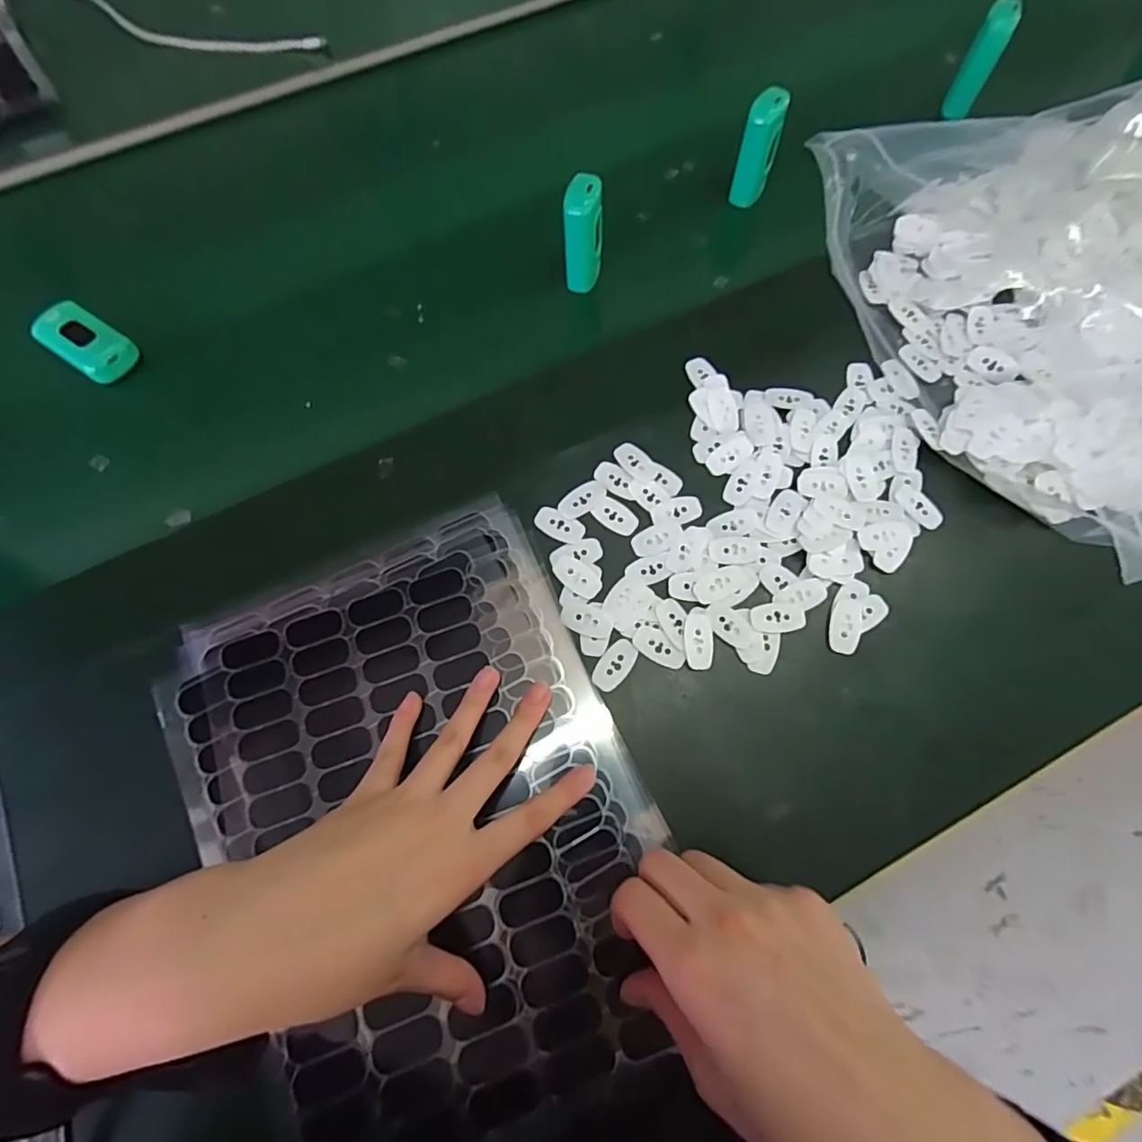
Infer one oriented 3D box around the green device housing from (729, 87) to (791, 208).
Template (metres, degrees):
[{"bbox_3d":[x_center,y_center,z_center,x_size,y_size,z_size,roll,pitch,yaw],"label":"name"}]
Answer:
[{"bbox_3d":[0.138,-0.309,0.417,0.023,0.072,0.025,27,70,11],"label":"green device housing"}]

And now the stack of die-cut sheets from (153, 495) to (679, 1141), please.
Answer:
[{"bbox_3d":[-0.073,0.114,0.285,0.204,0.018,0.280,-24,69,-9],"label":"stack of die-cut sheets"}]

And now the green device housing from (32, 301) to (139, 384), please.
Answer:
[{"bbox_3d":[-0.337,-0.159,0.392,0.054,0.026,0.037,31,71,13],"label":"green device housing"}]

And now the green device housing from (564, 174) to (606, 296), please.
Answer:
[{"bbox_3d":[0.009,-0.229,0.389,0.022,0.069,0.029,13,68,6],"label":"green device housing"}]

